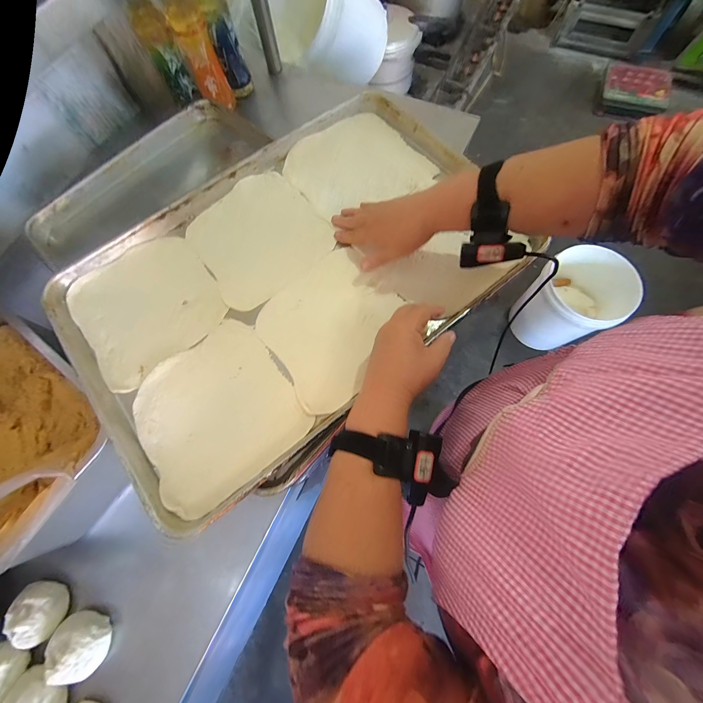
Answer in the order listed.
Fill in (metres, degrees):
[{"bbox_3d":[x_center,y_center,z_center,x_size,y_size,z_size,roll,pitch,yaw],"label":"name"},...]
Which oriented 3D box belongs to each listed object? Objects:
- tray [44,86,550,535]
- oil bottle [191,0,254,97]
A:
[{"bbox_3d":[-0.084,-0.125,0.420,0.594,0.034,0.415,-39,77,-10],"label":"tray"},{"bbox_3d":[-0.281,-0.684,0.654,0.064,0.212,0.056,-15,73,-2],"label":"oil bottle"}]

